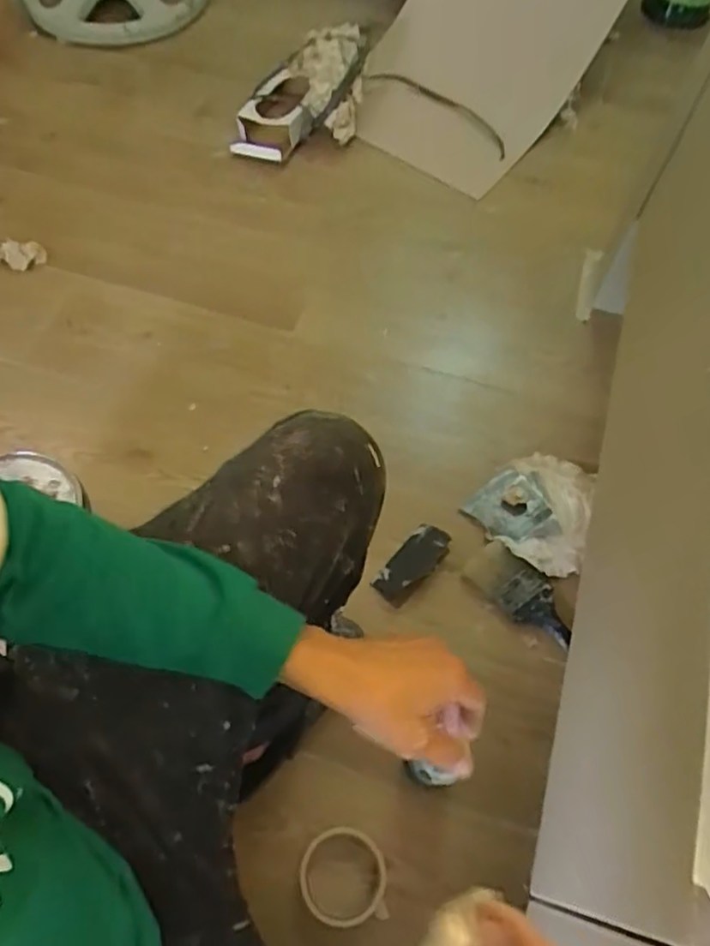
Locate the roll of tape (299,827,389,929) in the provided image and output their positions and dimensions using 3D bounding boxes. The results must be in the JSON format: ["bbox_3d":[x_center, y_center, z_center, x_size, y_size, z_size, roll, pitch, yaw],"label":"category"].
[{"bbox_3d":[-0.014,0.444,0.729,0.095,0.013,0.094,1,62,-1],"label":"roll of tape"}]

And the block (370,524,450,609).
[{"bbox_3d":[0.078,0.125,0.906,0.059,0.042,0.127,38,67,17],"label":"block"}]

